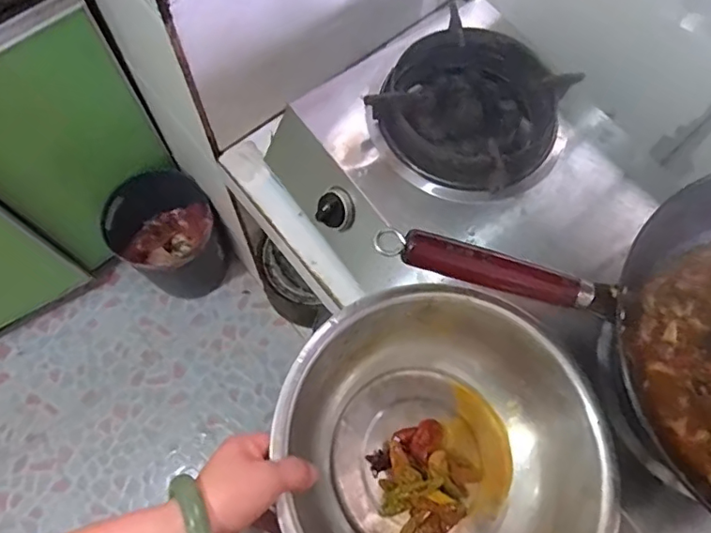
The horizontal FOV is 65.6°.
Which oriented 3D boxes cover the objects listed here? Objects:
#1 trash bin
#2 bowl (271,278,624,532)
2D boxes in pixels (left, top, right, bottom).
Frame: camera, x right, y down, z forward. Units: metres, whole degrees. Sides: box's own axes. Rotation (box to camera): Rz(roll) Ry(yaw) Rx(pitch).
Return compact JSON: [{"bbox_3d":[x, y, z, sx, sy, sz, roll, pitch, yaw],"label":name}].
[{"bbox_3d":[-0.404,-0.063,1.247,0.204,0.271,0.216,1,69,-1],"label":"trash bin"},{"bbox_3d":[0.078,0.164,0.485,0.262,0.116,0.280,1,69,-1],"label":"bowl"}]

